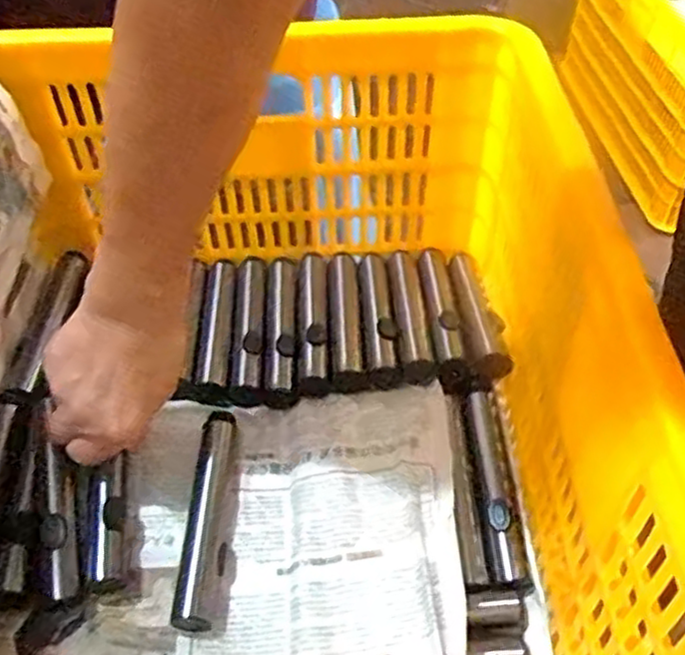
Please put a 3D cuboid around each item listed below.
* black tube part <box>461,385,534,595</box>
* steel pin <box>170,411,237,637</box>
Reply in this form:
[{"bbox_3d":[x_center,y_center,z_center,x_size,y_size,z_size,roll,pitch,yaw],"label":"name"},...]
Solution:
[{"bbox_3d":[0.106,0.109,0.516,0.026,0.024,0.145,-2,48,-1],"label":"black tube part"},{"bbox_3d":[-0.091,0.126,0.499,0.026,0.019,0.150,2,48,2],"label":"steel pin"}]

